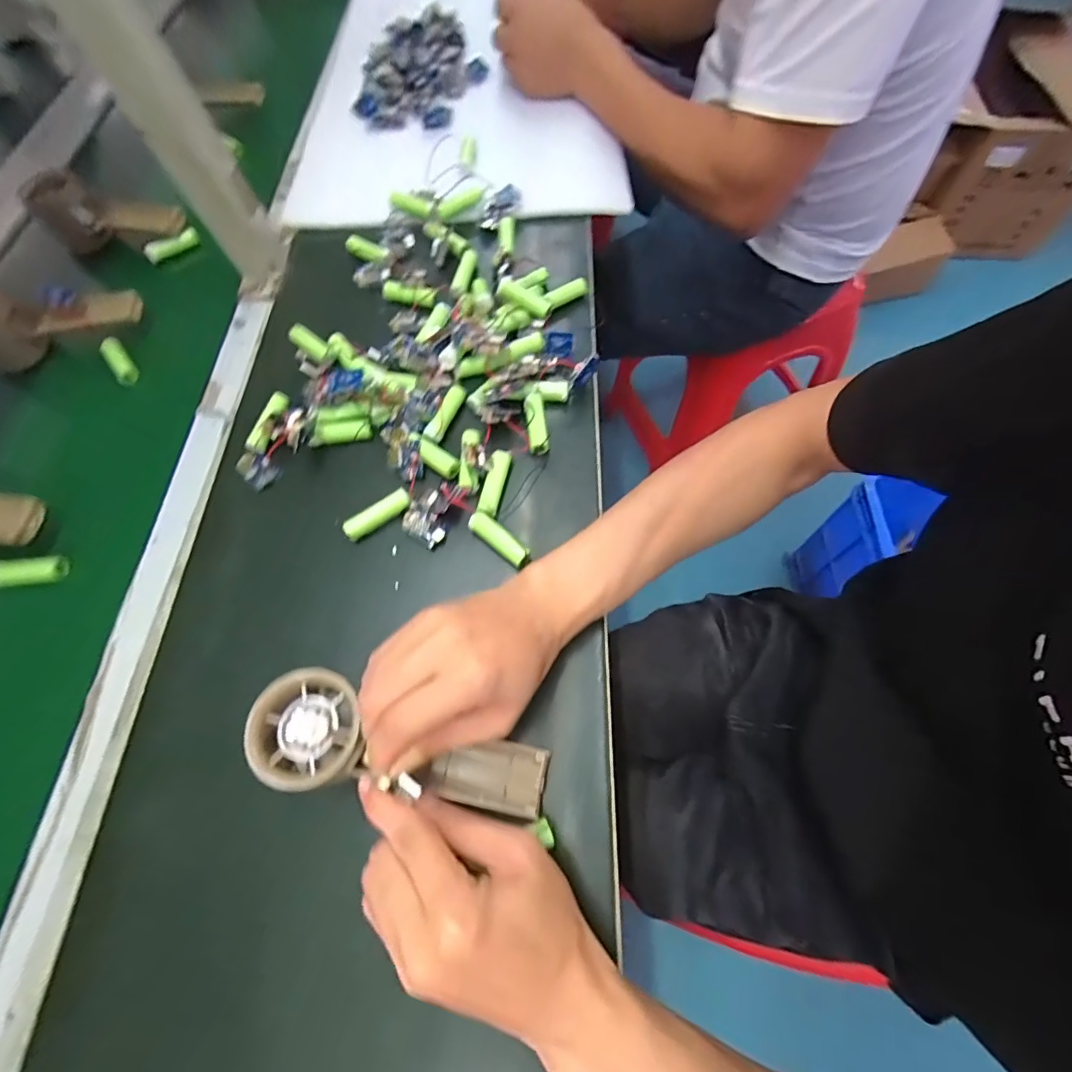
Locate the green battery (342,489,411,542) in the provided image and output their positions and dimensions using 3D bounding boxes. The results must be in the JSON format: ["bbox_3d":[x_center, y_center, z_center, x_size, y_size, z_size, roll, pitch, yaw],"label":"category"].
[{"bbox_3d":[-0.115,-0.014,0.364,0.052,0.015,0.015,-35,69,-12],"label":"green battery"}]

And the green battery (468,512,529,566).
[{"bbox_3d":[-0.026,0.002,0.353,0.050,0.016,0.015,38,73,17],"label":"green battery"}]

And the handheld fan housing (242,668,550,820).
[{"bbox_3d":[-0.073,0.119,0.274,0.158,0.022,0.055,19,67,-9],"label":"handheld fan housing"}]

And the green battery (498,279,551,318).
[{"bbox_3d":[-0.011,-0.204,0.425,0.050,0.014,0.013,30,70,14],"label":"green battery"}]

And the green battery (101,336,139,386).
[{"bbox_3d":[-0.381,-0.160,0.455,0.019,0.014,0.053,-39,70,-14],"label":"green battery"}]

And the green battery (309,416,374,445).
[{"bbox_3d":[-0.155,-0.082,0.397,0.049,0.018,0.017,-5,66,0],"label":"green battery"}]

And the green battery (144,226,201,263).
[{"bbox_3d":[-0.378,-0.303,0.516,0.056,0.014,0.016,-32,68,-11],"label":"green battery"}]

